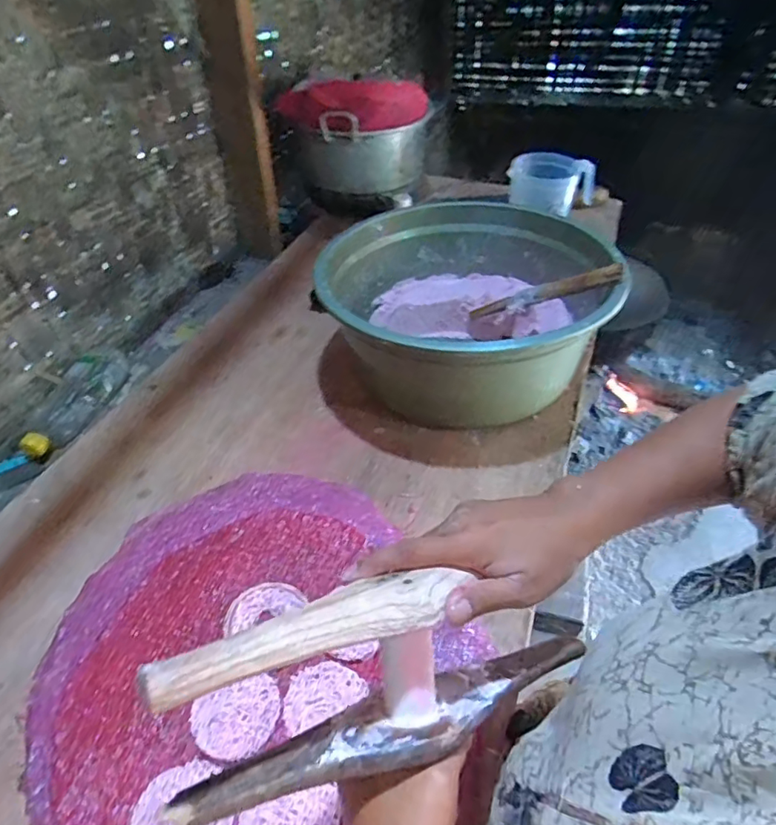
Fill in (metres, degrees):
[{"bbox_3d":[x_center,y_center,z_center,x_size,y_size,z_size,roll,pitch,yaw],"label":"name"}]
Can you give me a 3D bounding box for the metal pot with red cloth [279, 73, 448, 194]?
[{"bbox_3d":[-0.055,-0.585,1.138,0.235,0.232,0.276,21,49,23],"label":"metal pot with red cloth"}]

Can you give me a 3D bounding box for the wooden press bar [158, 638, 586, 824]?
[{"bbox_3d":[0.016,0.185,0.329,0.275,0.033,0.048,-4,39,-31],"label":"wooden press bar"}]

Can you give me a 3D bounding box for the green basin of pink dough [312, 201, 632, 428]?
[{"bbox_3d":[0.122,-0.149,0.809,0.382,0.183,0.394,-2,43,2],"label":"green basin of pink dough"}]

